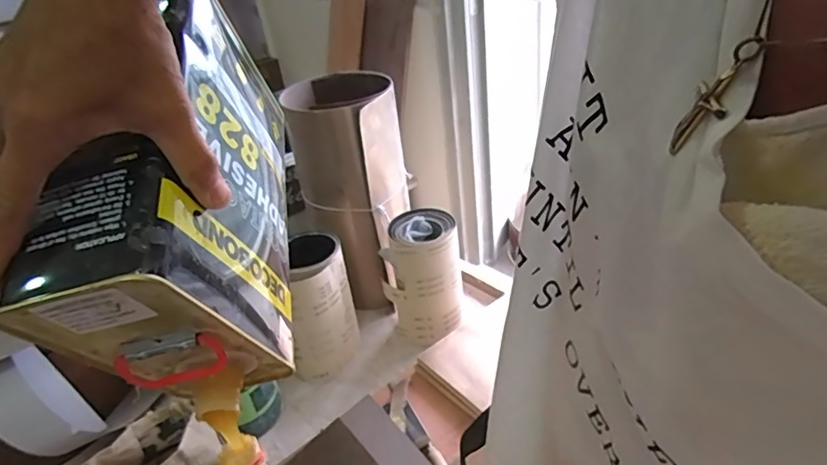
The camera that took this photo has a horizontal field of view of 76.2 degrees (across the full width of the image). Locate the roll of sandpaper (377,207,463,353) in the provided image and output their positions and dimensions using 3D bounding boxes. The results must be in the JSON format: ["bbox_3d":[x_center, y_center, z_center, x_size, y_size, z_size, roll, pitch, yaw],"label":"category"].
[{"bbox_3d":[0.026,0.113,1.341,0.179,0.301,0.180,-6,32,4],"label":"roll of sandpaper"}]

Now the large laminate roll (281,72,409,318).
[{"bbox_3d":[-0.150,-0.112,1.446,0.253,0.566,0.287,-11,33,-5],"label":"large laminate roll"}]

